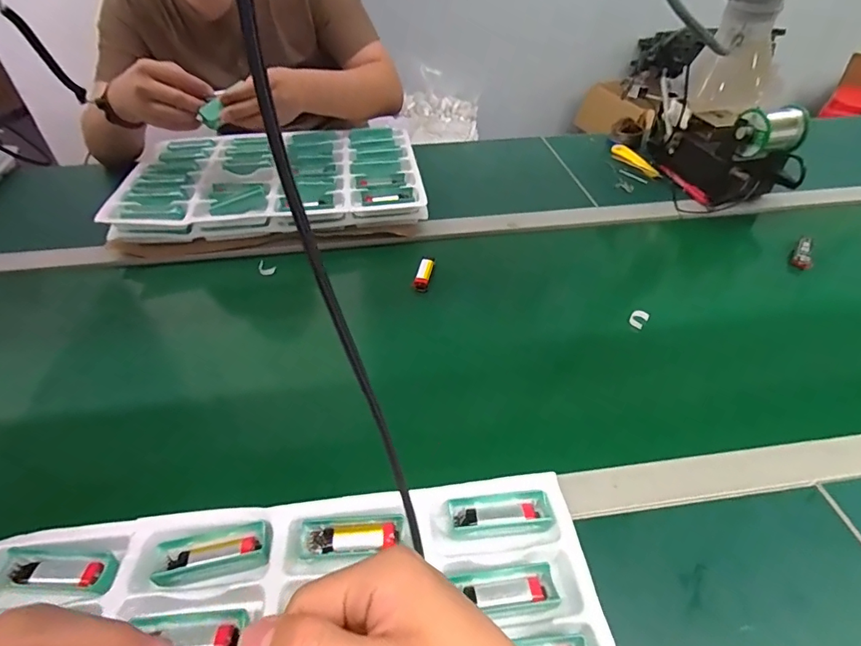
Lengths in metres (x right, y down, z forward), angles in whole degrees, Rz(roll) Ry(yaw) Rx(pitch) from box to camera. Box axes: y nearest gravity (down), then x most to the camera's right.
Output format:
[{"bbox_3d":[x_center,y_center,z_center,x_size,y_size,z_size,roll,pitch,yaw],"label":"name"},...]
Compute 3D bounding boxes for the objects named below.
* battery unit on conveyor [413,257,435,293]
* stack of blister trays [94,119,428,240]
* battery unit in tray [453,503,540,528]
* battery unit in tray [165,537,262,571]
[{"bbox_3d":[-0.007,-0.068,0.635,0.018,0.019,0.055,12,64,12],"label":"battery unit on conveyor"},{"bbox_3d":[-0.249,-0.247,0.773,0.446,0.052,0.291,-6,44,-7],"label":"stack of blister trays"},{"bbox_3d":[0.054,0.156,0.380,0.068,0.008,0.013,-2,44,-2],"label":"battery unit in tray"},{"bbox_3d":[-0.166,0.177,0.359,0.066,0.009,0.013,-12,45,-12],"label":"battery unit in tray"}]

